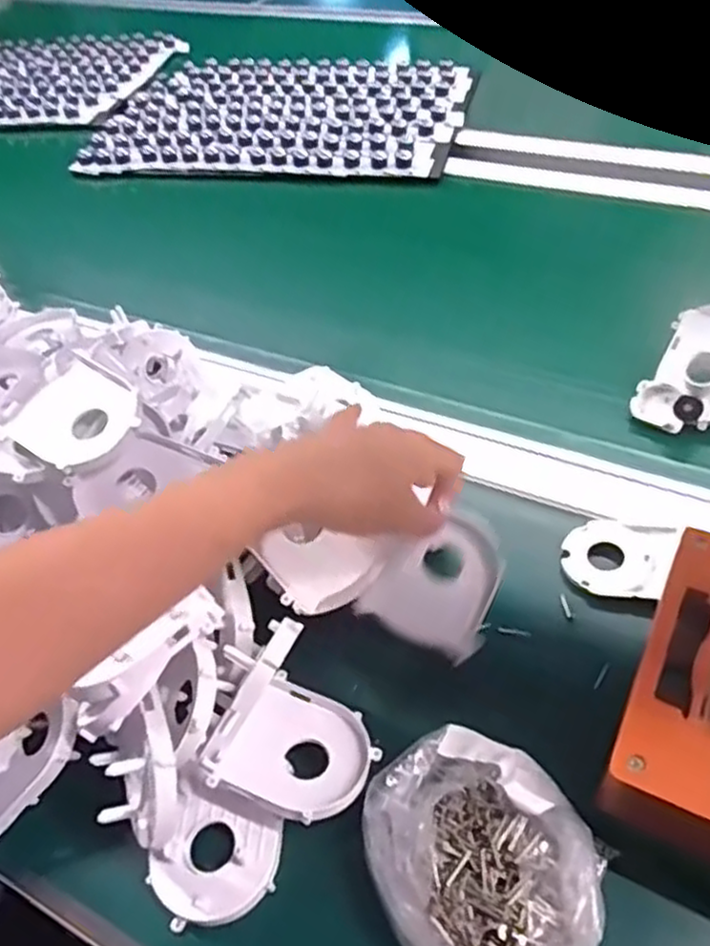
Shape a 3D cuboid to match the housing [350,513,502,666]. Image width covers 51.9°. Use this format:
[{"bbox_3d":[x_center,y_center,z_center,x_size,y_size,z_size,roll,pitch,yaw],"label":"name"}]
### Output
[{"bbox_3d":[0.051,0.064,0.416,0.067,0.007,0.081,36,98,7],"label":"housing"}]

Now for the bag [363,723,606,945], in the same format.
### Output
[{"bbox_3d":[0.059,0.181,0.346,0.094,0.029,0.113,-26,53,-16],"label":"bag"}]

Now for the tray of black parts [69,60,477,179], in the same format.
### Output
[{"bbox_3d":[-0.095,-0.479,0.985,0.470,0.036,0.324,6,52,10],"label":"tray of black parts"}]

